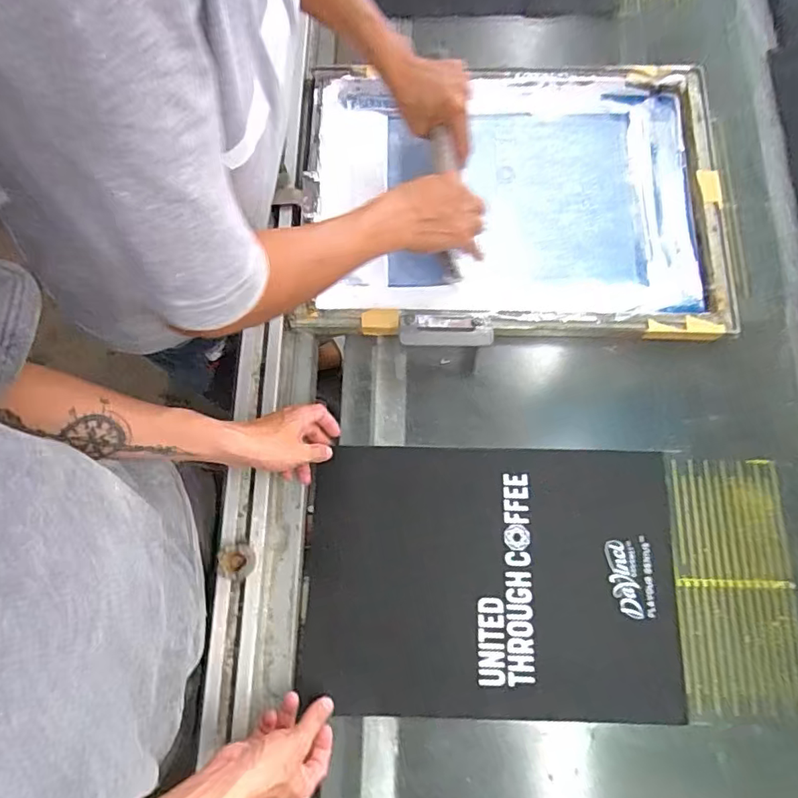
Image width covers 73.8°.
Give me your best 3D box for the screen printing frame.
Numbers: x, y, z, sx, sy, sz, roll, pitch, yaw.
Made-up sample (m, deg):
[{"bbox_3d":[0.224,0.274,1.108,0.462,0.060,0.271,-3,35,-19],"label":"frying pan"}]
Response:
[{"bbox_3d":[0.163,-0.280,0.748,0.572,0.053,0.444,-1,73,0],"label":"screen printing frame"}]

